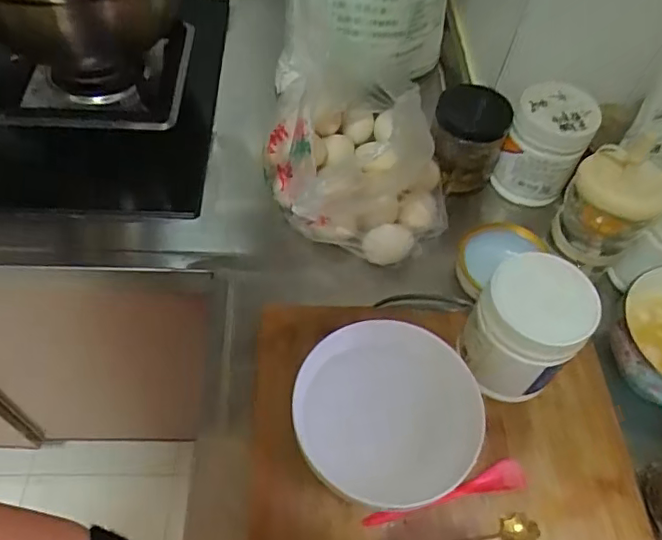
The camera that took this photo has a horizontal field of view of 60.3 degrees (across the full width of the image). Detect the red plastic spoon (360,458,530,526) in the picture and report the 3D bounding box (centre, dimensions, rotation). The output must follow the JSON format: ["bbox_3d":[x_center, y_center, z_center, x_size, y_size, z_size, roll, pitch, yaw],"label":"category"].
[{"bbox_3d":[0.093,0.182,0.466,0.138,0.012,0.023,-9,57,-11],"label":"red plastic spoon"}]

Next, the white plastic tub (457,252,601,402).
[{"bbox_3d":[0.161,0.055,0.483,0.075,0.129,0.082,2,56,-3],"label":"white plastic tub"}]

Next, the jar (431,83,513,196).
[{"bbox_3d":[0.151,-0.145,0.637,0.076,0.105,0.068,18,56,7],"label":"jar"}]

